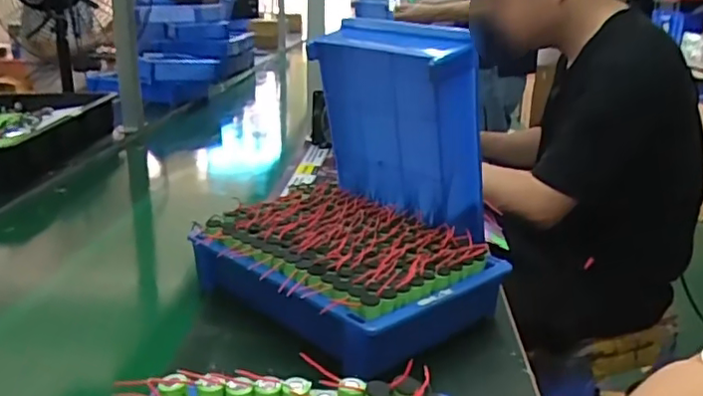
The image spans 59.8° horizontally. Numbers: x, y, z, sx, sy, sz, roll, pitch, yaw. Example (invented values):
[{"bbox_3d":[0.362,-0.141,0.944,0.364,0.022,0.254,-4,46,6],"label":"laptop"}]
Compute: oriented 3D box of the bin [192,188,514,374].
[{"bbox_3d":[-0.013,0.075,0.665,0.197,0.081,0.277,-17,26,-41],"label":"bin"}]

